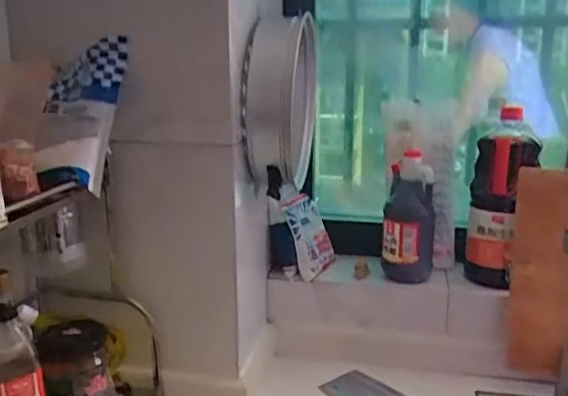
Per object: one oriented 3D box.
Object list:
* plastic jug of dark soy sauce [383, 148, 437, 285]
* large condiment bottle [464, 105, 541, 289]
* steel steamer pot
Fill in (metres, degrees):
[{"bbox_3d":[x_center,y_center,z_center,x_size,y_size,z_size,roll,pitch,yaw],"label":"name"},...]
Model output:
[{"bbox_3d":[0.208,0.031,0.982,0.084,0.204,0.066,2,14,8],"label":"plastic jug of dark soy sauce"},{"bbox_3d":[0.350,0.001,0.951,0.082,0.270,0.089,-9,16,-31],"label":"large condiment bottle"},{"bbox_3d":[-0.003,-0.149,0.910,0.074,0.242,0.252,2,14,9],"label":"steel steamer pot"}]

